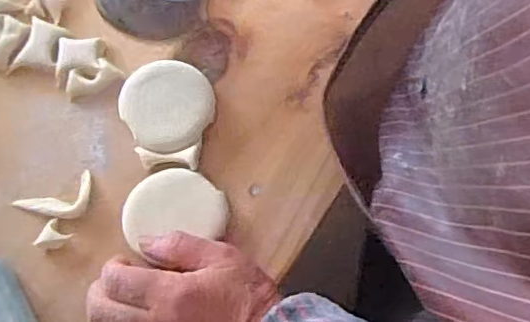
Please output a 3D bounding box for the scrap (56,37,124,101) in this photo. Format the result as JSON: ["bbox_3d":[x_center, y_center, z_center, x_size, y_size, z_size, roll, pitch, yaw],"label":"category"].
[{"bbox_3d":[-0.144,-0.077,0.470,0.045,0.011,0.047,-23,76,-6],"label":"scrap"}]

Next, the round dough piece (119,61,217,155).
[{"bbox_3d":[-0.075,-0.044,0.463,0.070,0.009,0.071,0,75,0],"label":"round dough piece"}]

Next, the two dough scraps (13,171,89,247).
[{"bbox_3d":[-0.153,0.038,0.443,0.057,0.010,0.045,-24,76,-6],"label":"two dough scraps"}]

